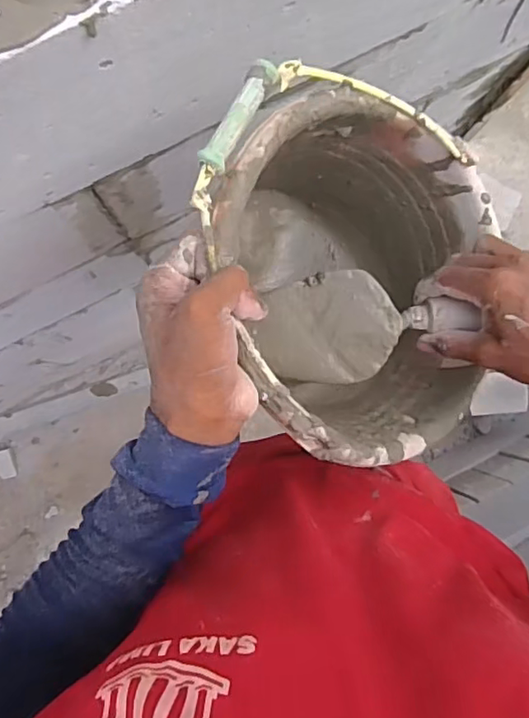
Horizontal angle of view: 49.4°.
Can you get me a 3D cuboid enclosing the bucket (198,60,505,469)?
[{"bbox_3d":[0.022,-0.066,0.491,0.296,0.219,0.261,7,92,-41],"label":"bucket"}]

